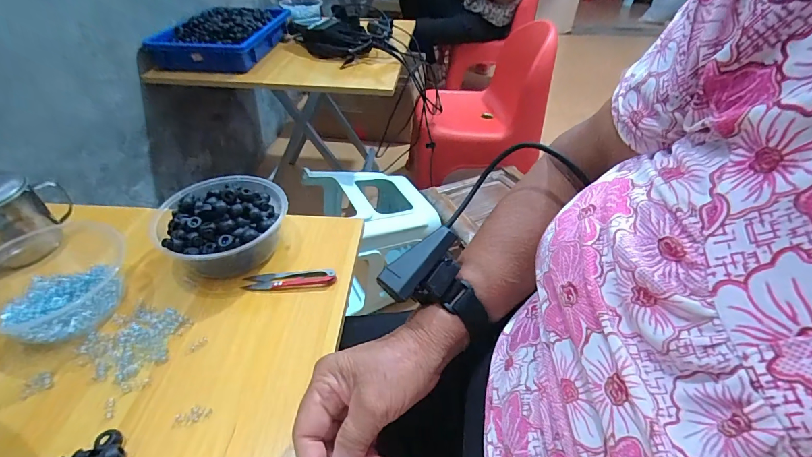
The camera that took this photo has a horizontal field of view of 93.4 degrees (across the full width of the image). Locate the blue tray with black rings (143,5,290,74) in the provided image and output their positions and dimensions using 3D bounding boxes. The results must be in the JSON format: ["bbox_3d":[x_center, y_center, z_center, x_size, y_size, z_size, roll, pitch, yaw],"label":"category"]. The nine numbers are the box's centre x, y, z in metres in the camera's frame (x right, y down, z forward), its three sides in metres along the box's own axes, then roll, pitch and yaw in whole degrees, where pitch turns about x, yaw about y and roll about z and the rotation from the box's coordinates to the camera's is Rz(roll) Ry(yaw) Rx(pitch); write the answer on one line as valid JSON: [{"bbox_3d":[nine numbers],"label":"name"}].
[{"bbox_3d":[-0.448,-0.485,0.958,0.236,0.084,0.309,1,41,0],"label":"blue tray with black rings"}]

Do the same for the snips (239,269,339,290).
[{"bbox_3d":[-0.129,0.056,0.427,0.099,0.010,0.021,-2,41,-3],"label":"snips"}]

